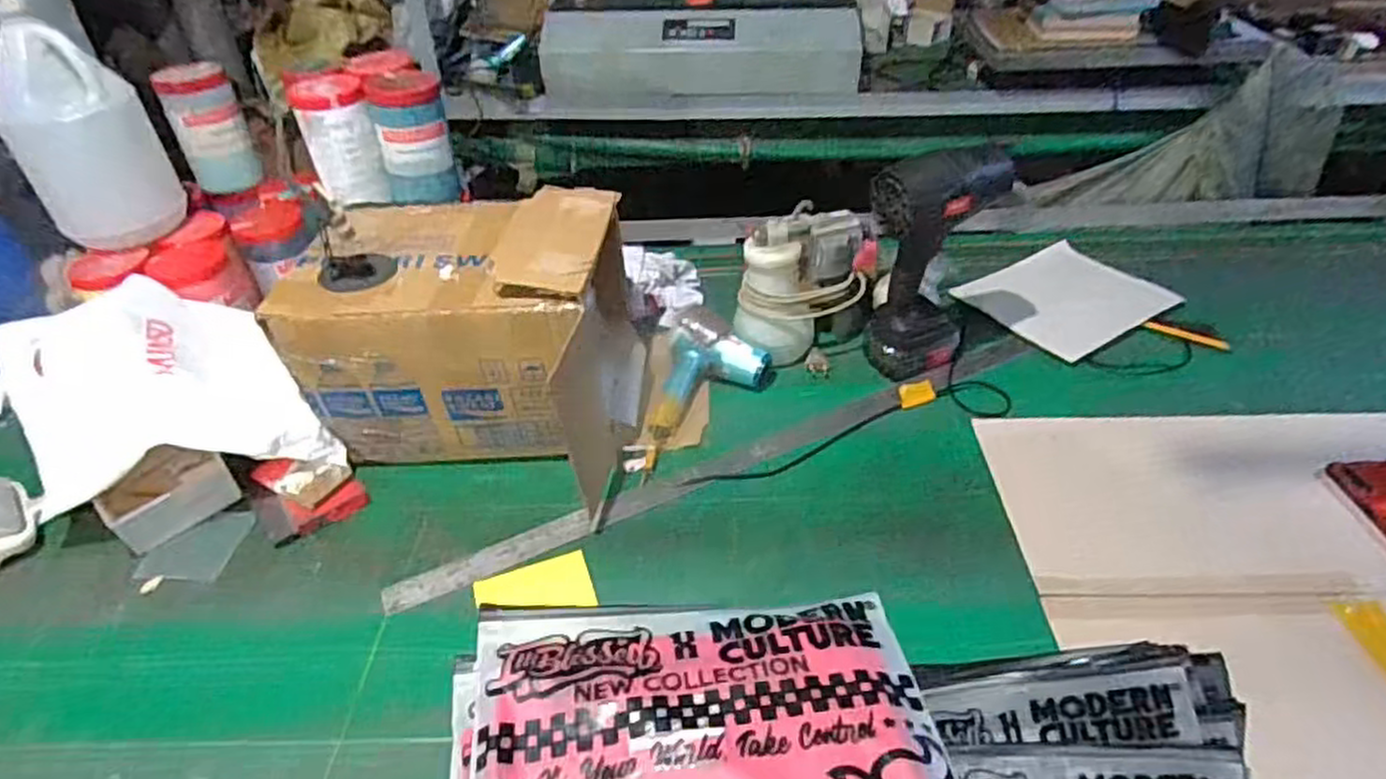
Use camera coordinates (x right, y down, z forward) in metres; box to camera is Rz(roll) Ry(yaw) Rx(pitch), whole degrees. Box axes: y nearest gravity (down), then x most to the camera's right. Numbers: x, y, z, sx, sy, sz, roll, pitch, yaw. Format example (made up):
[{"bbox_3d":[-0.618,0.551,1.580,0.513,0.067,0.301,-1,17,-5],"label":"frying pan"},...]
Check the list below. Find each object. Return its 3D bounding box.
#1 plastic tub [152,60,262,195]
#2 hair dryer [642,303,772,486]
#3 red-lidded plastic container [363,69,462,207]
[{"bbox_3d":[-0.713,-0.388,1.112,0.091,0.160,0.096,-24,44,-24],"label":"plastic tub"},{"bbox_3d":[0.020,0.000,0.927,0.131,0.075,0.231,6,40,10],"label":"hair dryer"},{"bbox_3d":[-0.390,-0.356,1.053,0.096,0.161,0.102,-13,41,-13],"label":"red-lidded plastic container"}]

